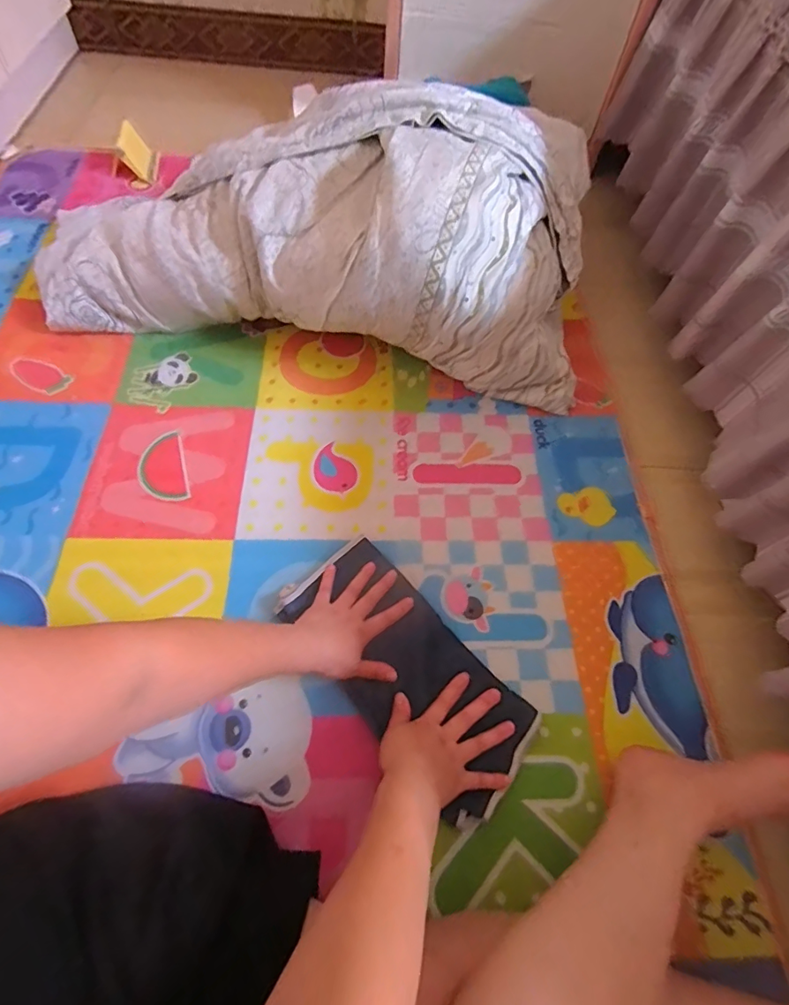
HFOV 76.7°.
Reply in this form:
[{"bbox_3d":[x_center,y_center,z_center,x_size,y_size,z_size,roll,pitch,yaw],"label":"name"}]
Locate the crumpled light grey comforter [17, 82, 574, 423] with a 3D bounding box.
[{"bbox_3d":[-0.133,-0.405,0.753,0.859,0.282,0.340,8,61,1],"label":"crumpled light grey comforter"}]

